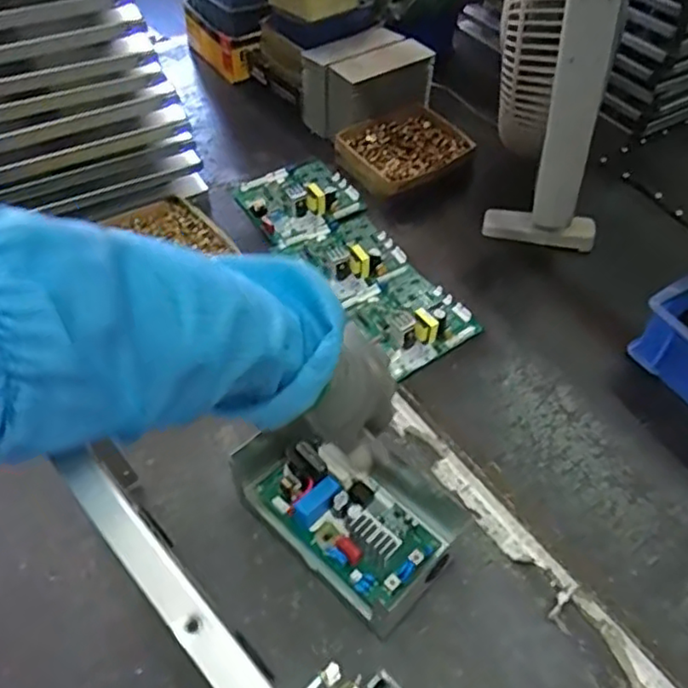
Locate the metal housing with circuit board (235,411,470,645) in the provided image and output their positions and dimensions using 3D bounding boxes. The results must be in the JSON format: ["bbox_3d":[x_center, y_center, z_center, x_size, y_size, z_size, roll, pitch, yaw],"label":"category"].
[{"bbox_3d":[0.008,0.138,0.576,0.200,0.057,0.132,37,56,27],"label":"metal housing with circuit board"}]

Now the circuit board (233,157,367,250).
[{"bbox_3d":[-0.061,-0.207,0.890,0.157,0.029,0.149,-24,54,-21],"label":"circuit board"}]

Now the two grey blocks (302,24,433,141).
[{"bbox_3d":[0.035,-0.415,1.031,0.184,0.120,0.130,-26,55,-22],"label":"two grey blocks"}]

